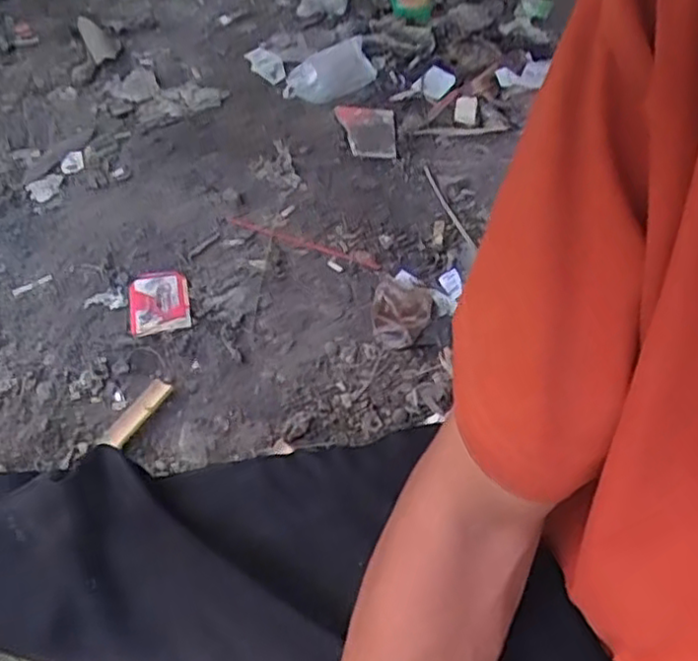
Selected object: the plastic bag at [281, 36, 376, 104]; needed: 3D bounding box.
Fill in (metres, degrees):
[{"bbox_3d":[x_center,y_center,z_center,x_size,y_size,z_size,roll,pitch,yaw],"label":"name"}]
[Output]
[{"bbox_3d":[-0.034,-0.455,1.244,0.170,0.051,0.102,-23,55,-20],"label":"plastic bag"}]

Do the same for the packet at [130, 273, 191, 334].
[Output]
[{"bbox_3d":[-0.251,-0.038,0.936,0.075,0.024,0.101,-10,51,-10],"label":"packet"}]

